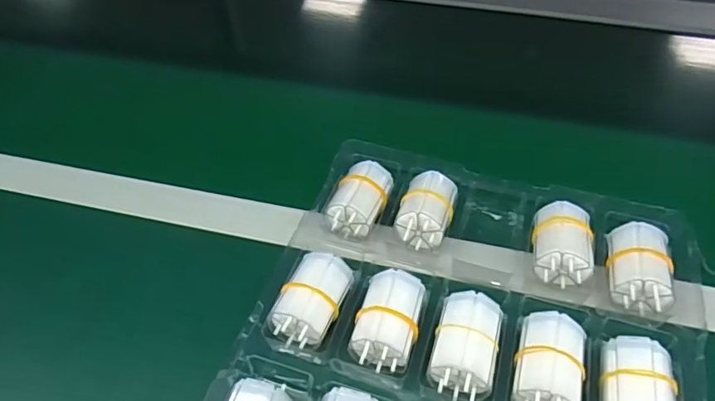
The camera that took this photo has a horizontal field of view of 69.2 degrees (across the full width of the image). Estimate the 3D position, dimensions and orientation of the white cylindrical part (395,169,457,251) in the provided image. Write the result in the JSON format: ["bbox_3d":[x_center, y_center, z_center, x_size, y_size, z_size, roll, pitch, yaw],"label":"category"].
[{"bbox_3d":[0.054,0.007,0.404,0.040,0.033,0.060,12,49,11],"label":"white cylindrical part"}]

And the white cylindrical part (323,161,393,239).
[{"bbox_3d":[0.002,-0.002,0.409,0.037,0.029,0.058,17,50,16],"label":"white cylindrical part"}]

